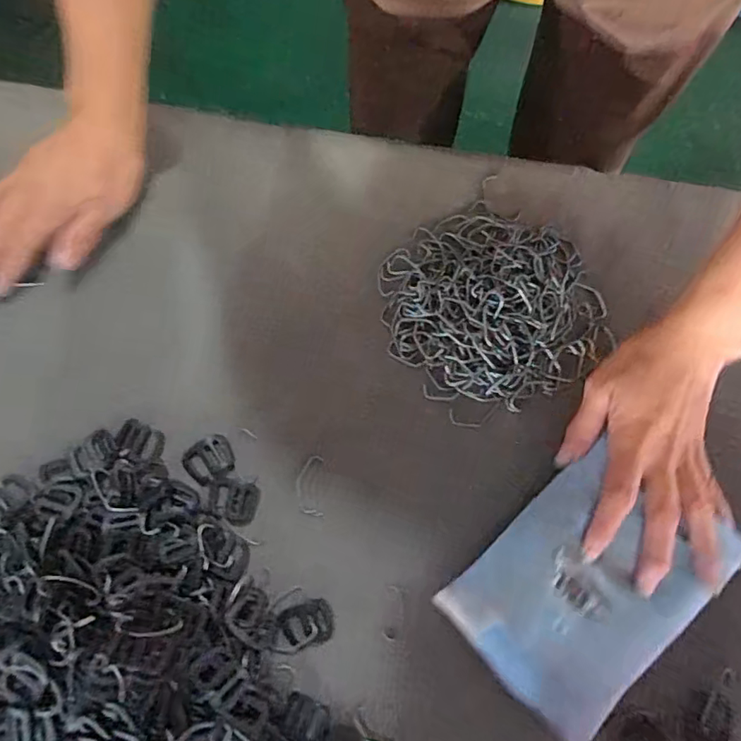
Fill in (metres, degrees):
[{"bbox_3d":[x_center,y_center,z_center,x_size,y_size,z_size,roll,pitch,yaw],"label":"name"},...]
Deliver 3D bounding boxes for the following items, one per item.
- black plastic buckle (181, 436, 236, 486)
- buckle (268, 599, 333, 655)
[{"bbox_3d":[-0.110,0.061,0.365,0.032,0.004,0.027,-33,79,-6],"label":"black plastic buckle"},{"bbox_3d":[-0.044,0.165,0.343,0.040,0.004,0.025,-18,78,-3],"label":"buckle"}]

